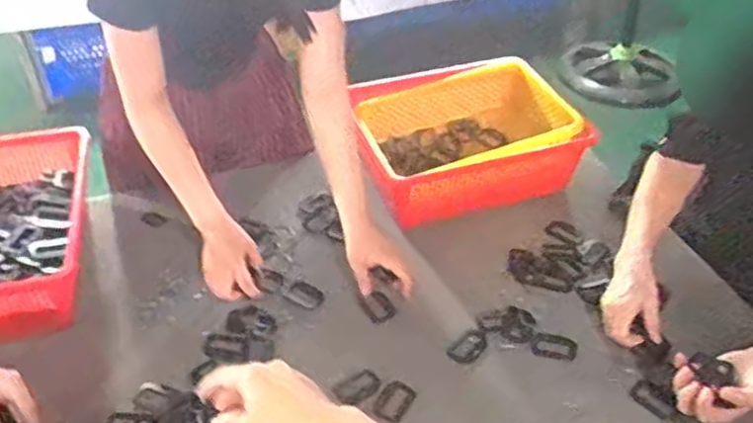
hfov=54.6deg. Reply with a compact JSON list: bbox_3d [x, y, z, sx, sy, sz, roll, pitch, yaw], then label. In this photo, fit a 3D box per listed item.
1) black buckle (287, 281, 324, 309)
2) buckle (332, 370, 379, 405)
[{"bbox_3d":[-0.109,0.128,1.116,0.059,0.008,0.041,27,49,29],"label":"black buckle"},{"bbox_3d":[-0.025,0.241,0.998,0.061,0.016,0.041,-21,44,-20],"label":"buckle"}]

